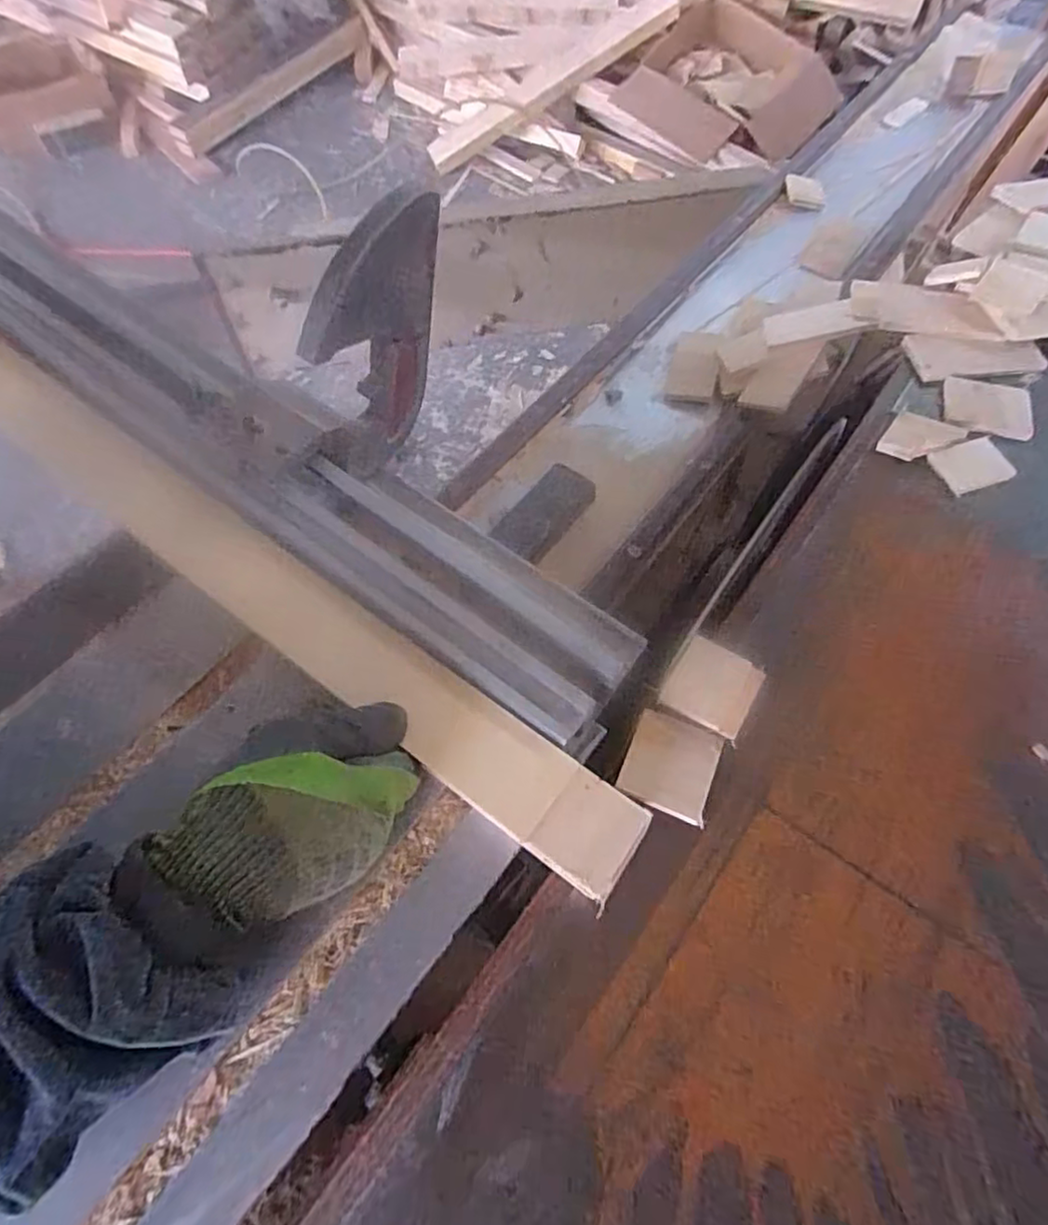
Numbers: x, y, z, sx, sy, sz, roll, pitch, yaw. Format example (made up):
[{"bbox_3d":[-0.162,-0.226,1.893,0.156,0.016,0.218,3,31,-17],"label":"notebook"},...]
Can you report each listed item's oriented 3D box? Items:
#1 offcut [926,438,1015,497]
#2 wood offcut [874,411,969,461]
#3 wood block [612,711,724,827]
[{"bbox_3d":[0.354,-0.117,0.518,0.063,0.010,0.037,-21,65,-11],"label":"offcut"},{"bbox_3d":[0.316,-0.137,0.523,0.049,0.012,0.052,36,67,16],"label":"wood offcut"},{"bbox_3d":[0.087,0.090,0.388,0.050,0.007,0.054,22,64,10],"label":"wood block"}]

